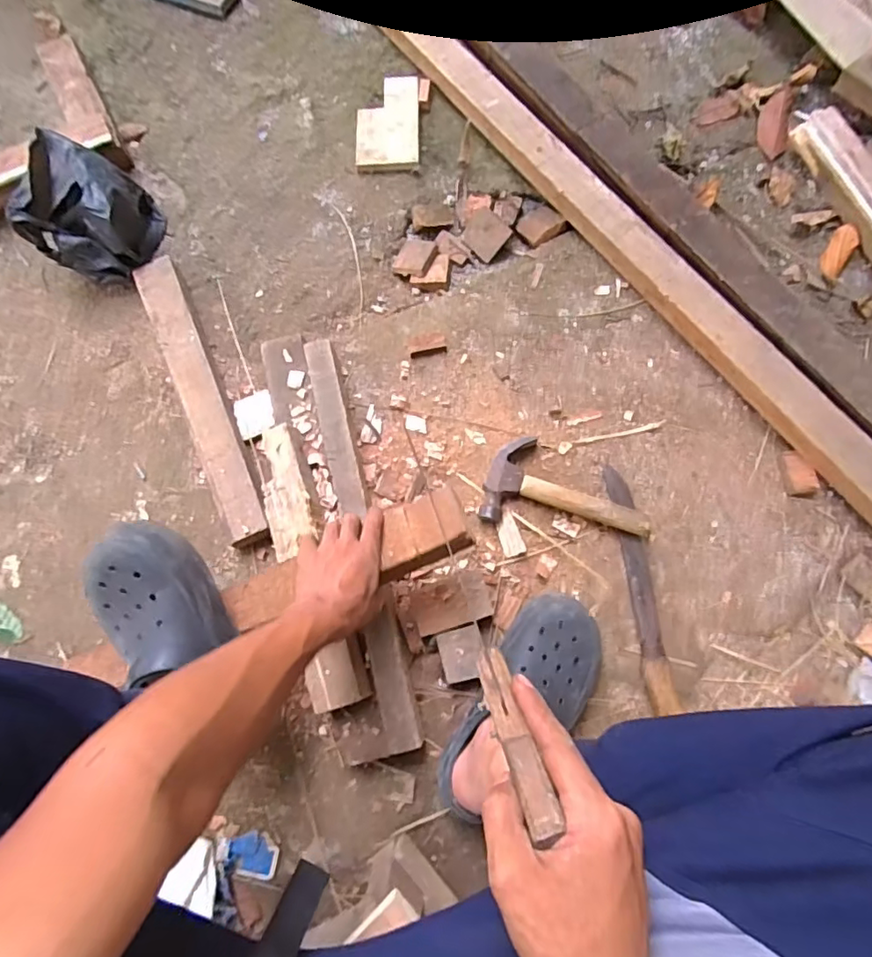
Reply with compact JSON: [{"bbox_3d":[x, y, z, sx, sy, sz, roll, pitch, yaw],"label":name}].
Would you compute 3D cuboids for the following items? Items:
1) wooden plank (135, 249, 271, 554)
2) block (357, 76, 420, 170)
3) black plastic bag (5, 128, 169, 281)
[{"bbox_3d":[-0.328,-0.112,0.784,0.060,0.043,0.438,-24,76,-5],"label":"wooden plank"},{"bbox_3d":[-0.077,-0.581,0.910,0.100,0.012,0.174,0,75,2],"label":"block"},{"bbox_3d":[-0.505,-0.382,0.818,0.153,0.132,0.156,10,76,4],"label":"black plastic bag"}]

